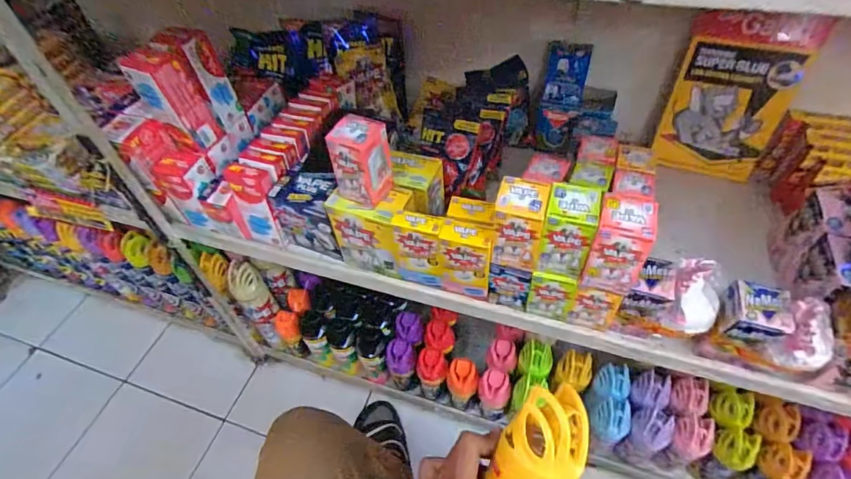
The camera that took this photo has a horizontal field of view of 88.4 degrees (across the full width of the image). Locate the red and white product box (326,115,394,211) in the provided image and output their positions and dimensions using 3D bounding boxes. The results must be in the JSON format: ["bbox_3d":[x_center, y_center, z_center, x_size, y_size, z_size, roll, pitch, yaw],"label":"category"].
[{"bbox_3d":[-0.074,-0.094,0.525,0.050,0.097,0.057,23,56,22],"label":"red and white product box"}]

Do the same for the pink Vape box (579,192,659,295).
[{"bbox_3d":[0.202,0.007,0.452,0.057,0.095,0.048,17,53,18],"label":"pink Vape box"}]

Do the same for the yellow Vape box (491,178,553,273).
[{"bbox_3d":[0.105,-0.018,0.486,0.050,0.092,0.053,10,52,13],"label":"yellow Vape box"}]

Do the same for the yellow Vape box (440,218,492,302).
[{"bbox_3d":[0.051,0.029,0.548,0.061,0.120,0.032,7,51,11],"label":"yellow Vape box"}]

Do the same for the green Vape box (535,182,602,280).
[{"bbox_3d":[0.154,-0.009,0.475,0.049,0.088,0.055,12,52,15],"label":"green Vape box"}]

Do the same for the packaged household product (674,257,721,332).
[{"bbox_3d":[0.300,0.062,0.484,0.050,0.058,0.060,7,51,11],"label":"packaged household product"}]

